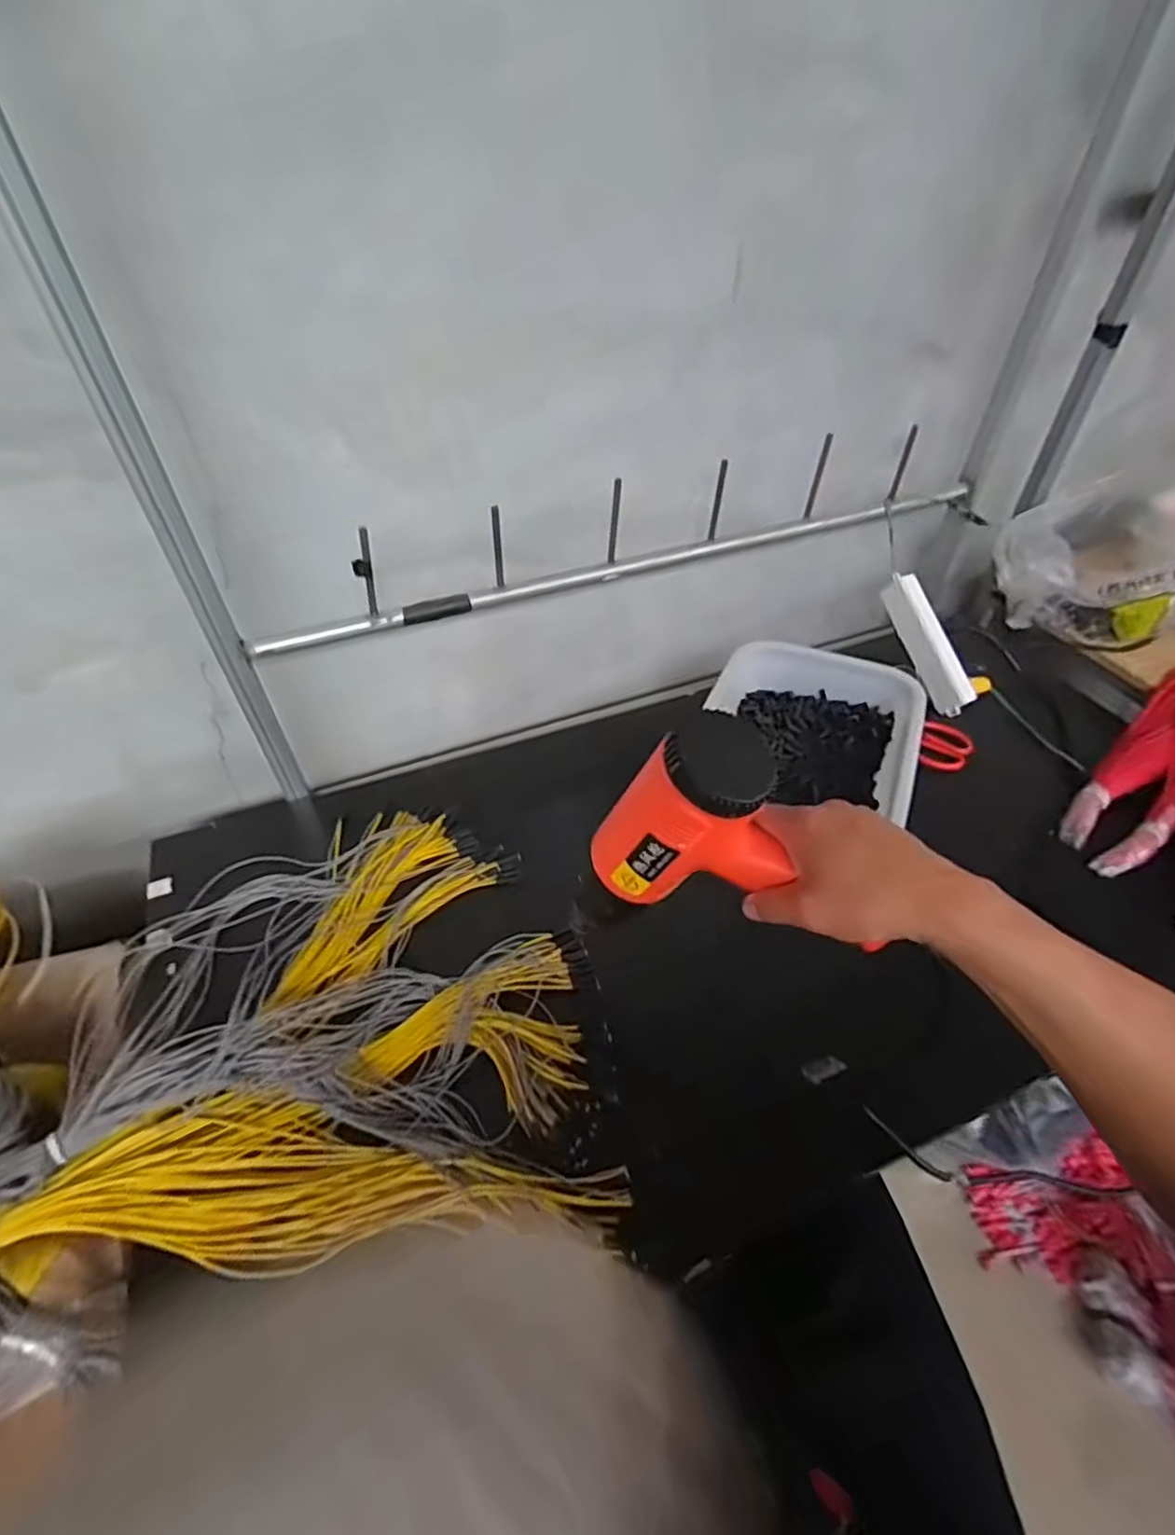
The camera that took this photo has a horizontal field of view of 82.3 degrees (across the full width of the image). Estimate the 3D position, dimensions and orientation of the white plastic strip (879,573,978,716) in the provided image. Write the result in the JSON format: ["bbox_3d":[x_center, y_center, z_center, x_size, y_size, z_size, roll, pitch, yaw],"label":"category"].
[{"bbox_3d":[0.468,-0.169,0.926,0.026,0.056,0.196,-21,83,-19],"label":"white plastic strip"}]

